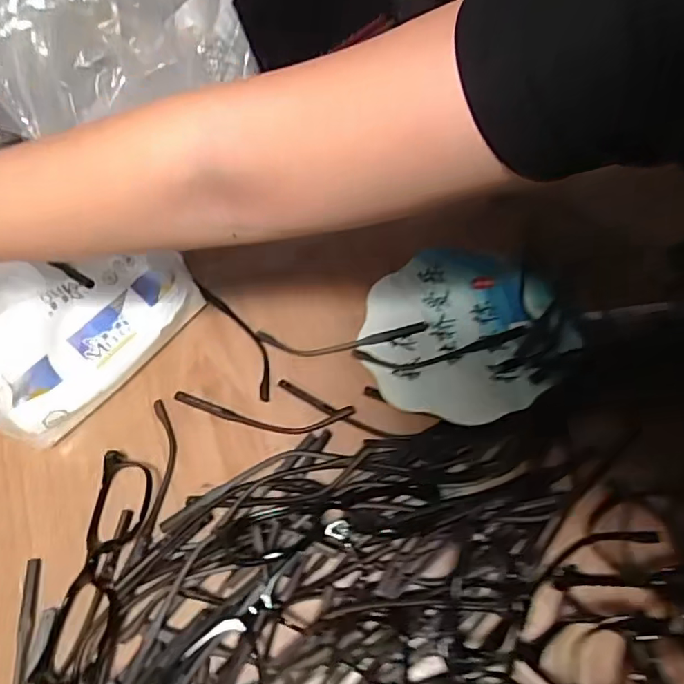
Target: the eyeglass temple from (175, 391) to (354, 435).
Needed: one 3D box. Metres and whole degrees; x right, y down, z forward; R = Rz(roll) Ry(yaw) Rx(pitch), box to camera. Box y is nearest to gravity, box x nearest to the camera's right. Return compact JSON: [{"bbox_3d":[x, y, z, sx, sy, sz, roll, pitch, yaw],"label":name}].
[{"bbox_3d":[-0.058,0.052,0.391,0.129,0.006,0.022,4,60,7],"label":"eyeglass temple"}]

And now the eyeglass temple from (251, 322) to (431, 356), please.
[{"bbox_3d":[-0.001,-0.003,0.418,0.129,0.005,0.023,-3,60,2],"label":"eyeglass temple"}]

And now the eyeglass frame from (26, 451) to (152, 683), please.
[{"bbox_3d":[-0.152,0.140,0.344,0.039,0.015,0.139,2,60,6],"label":"eyeglass frame"}]

